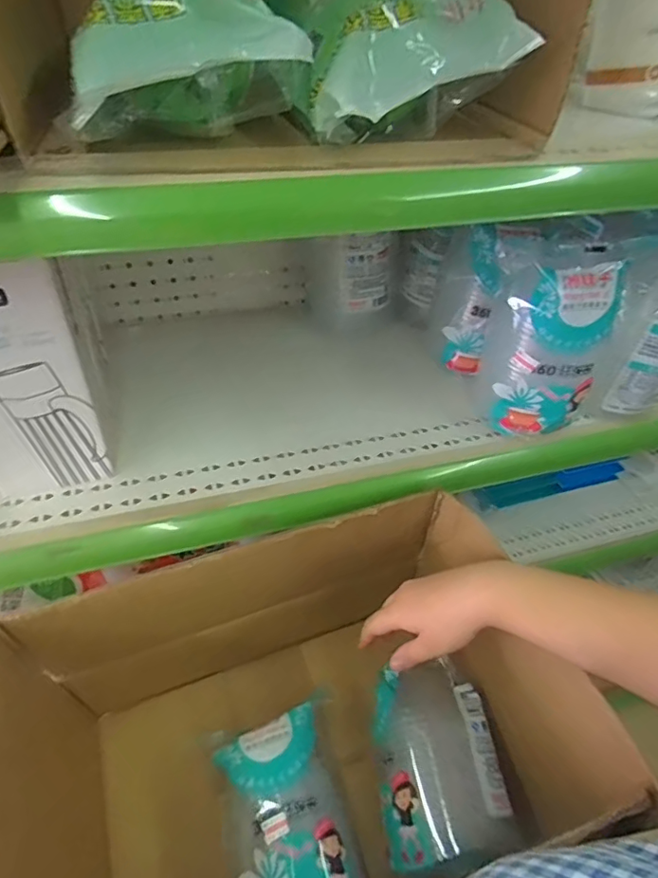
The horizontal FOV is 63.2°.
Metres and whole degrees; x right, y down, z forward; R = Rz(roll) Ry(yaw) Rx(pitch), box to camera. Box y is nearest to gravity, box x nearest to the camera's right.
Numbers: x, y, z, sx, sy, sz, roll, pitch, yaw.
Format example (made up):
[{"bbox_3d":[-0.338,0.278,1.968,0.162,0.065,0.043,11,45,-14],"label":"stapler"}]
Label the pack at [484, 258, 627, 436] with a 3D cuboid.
[{"bbox_3d":[0.212,-0.088,0.513,0.103,0.166,0.075,23,47,18],"label":"pack"}]

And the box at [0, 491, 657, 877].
[{"bbox_3d":[-0.035,0.276,0.483,0.414,0.288,0.292,-12,47,-16],"label":"box"}]

